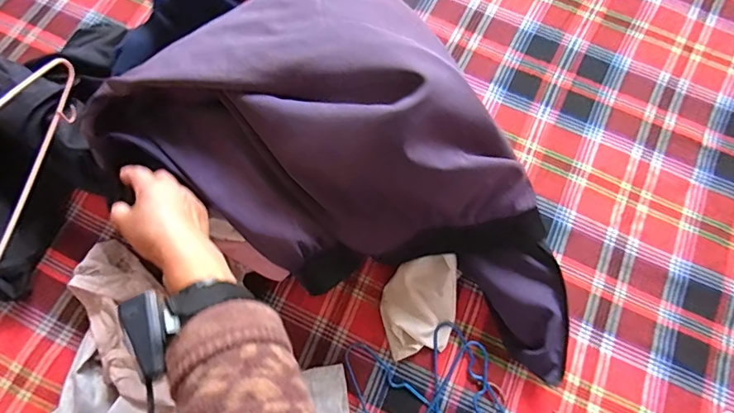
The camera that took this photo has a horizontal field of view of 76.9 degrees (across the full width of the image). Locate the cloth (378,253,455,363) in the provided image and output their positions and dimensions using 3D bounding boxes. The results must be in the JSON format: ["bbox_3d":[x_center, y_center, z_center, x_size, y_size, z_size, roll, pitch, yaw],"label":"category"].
[{"bbox_3d":[0.068,0.130,0.599,0.093,0.049,0.123,-1,74,1],"label":"cloth"}]

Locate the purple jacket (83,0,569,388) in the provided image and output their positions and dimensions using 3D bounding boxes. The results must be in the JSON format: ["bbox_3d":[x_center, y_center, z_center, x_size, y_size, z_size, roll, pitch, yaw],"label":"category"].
[{"bbox_3d":[0.004,-0.041,0.537,0.587,0.207,0.286,32,77,9],"label":"purple jacket"}]

